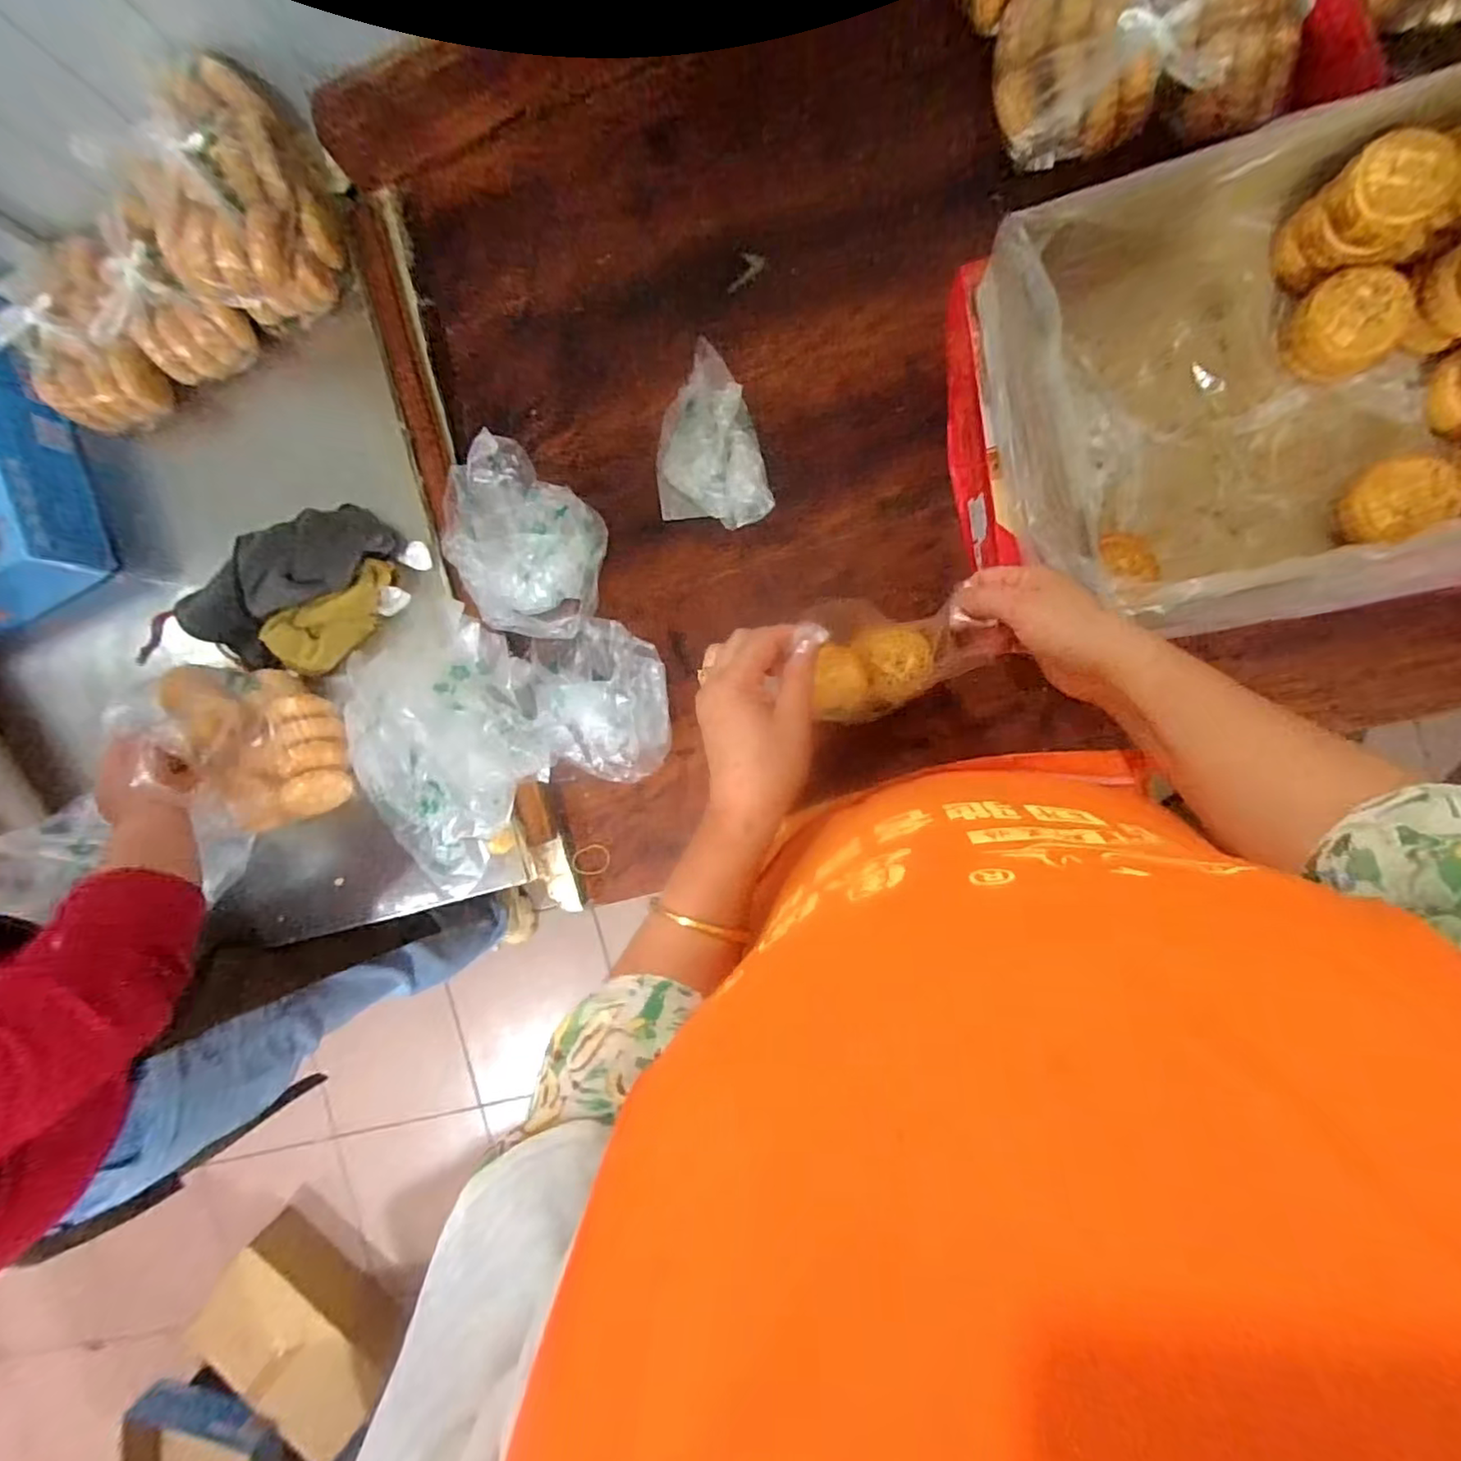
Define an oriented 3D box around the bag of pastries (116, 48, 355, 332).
[{"bbox_3d":[-0.451,-0.510,0.610,0.100,0.142,0.198,16,94,9],"label":"bag of pastries"}]

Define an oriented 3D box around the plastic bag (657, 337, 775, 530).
[{"bbox_3d":[-0.028,-0.298,0.658,0.112,0.045,0.191,-14,89,10],"label":"plastic bag"}]

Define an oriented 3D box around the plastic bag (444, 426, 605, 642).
[{"bbox_3d":[-0.220,-0.195,0.664,0.213,0.049,0.156,42,98,6],"label":"plastic bag"}]

